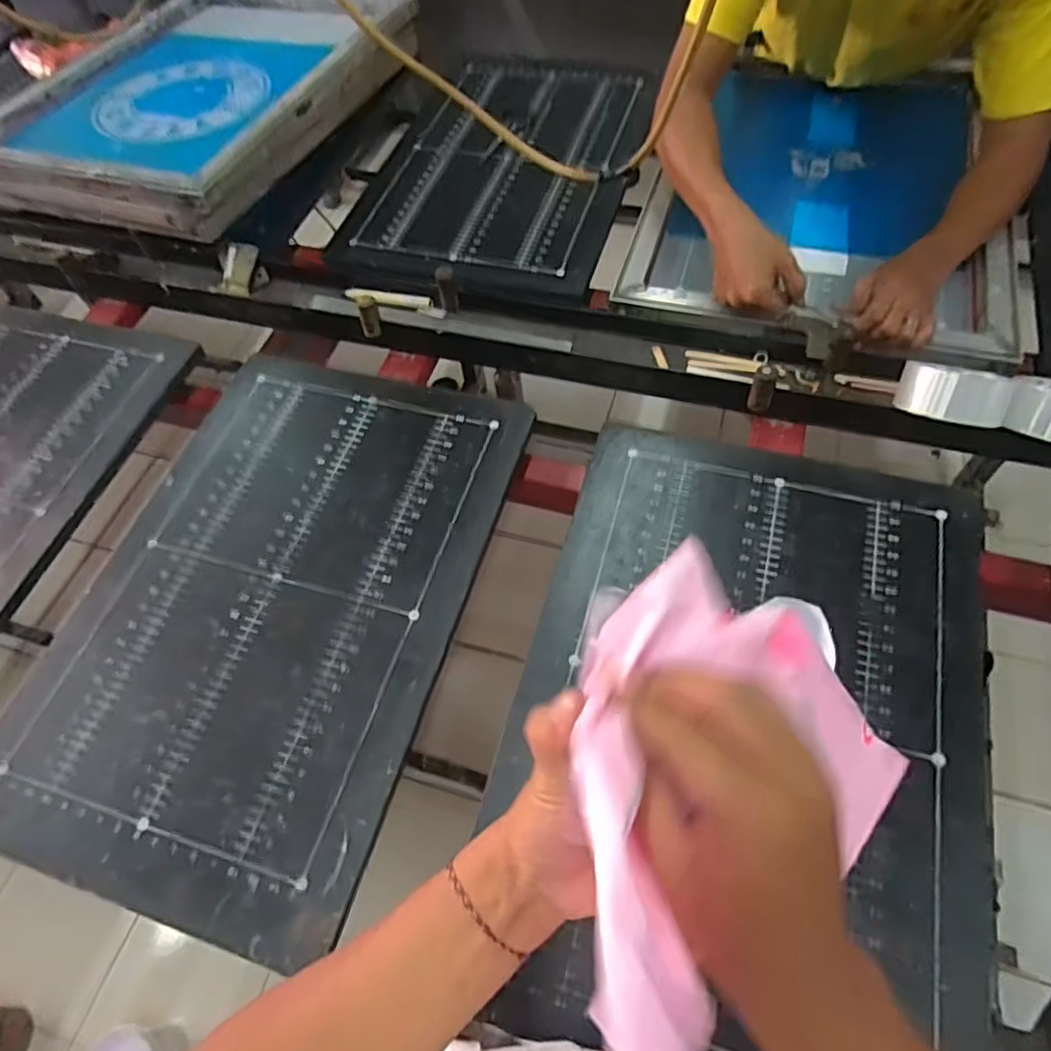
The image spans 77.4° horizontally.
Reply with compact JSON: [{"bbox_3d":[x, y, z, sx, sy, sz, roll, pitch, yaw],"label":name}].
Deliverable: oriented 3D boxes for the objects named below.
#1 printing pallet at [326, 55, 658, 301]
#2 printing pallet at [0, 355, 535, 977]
[{"bbox_3d":[-0.023,-0.567,1.023,0.371,0.027,0.575,14,62,13],"label":"printing pallet"},{"bbox_3d":[-0.263,0.068,0.688,0.395,0.019,0.582,14,63,11],"label":"printing pallet"}]

